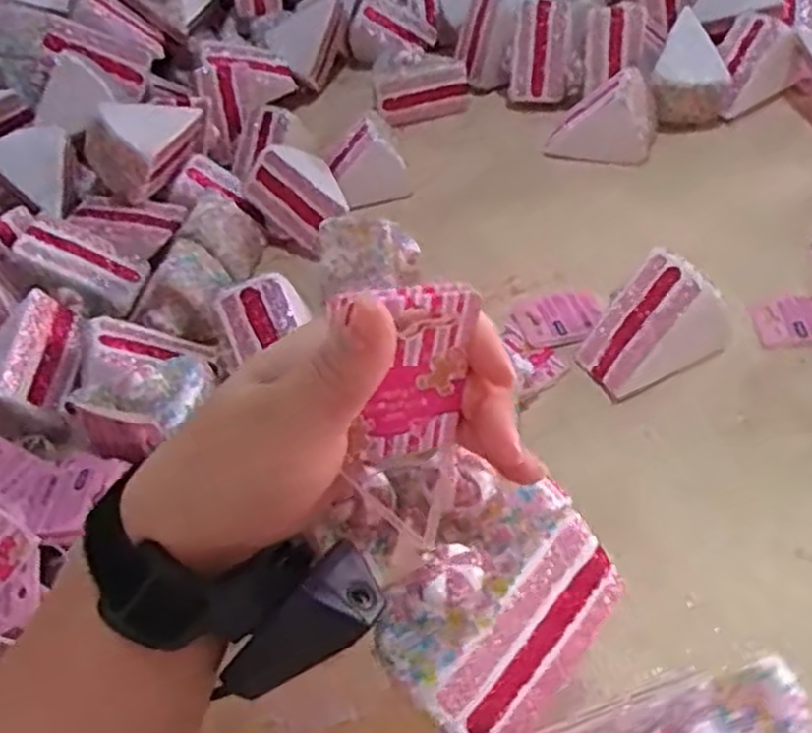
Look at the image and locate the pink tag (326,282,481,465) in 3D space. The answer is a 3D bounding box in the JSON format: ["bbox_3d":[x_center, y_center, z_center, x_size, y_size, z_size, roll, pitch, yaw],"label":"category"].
[{"bbox_3d":[0.003,0.003,0.249,0.038,0.064,0.004,-10,34,-23],"label":"pink tag"}]

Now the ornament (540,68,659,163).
[{"bbox_3d":[0.166,-0.209,0.672,0.088,0.068,0.049,14,51,22],"label":"ornament"}]

